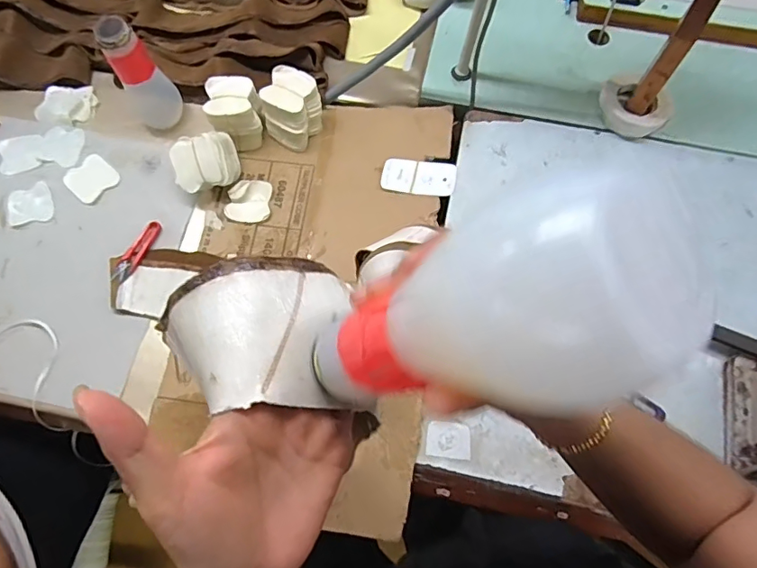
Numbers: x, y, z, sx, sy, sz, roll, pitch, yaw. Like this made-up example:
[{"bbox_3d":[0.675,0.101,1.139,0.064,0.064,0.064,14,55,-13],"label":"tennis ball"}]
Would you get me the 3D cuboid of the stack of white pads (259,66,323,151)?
[{"bbox_3d":[-0.129,-0.257,0.743,0.072,0.082,0.076,27,72,10],"label":"stack of white pads"}]

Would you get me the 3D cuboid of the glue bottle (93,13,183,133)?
[{"bbox_3d":[-0.341,-0.301,0.714,0.066,0.165,0.064,-30,73,-9],"label":"glue bottle"}]

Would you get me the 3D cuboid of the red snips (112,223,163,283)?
[{"bbox_3d":[-0.341,-0.045,0.713,0.026,0.011,0.098,23,73,8],"label":"red snips"}]

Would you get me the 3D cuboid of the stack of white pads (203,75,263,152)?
[{"bbox_3d":[-0.209,-0.249,0.741,0.076,0.074,0.081,-18,71,-6],"label":"stack of white pads"}]

